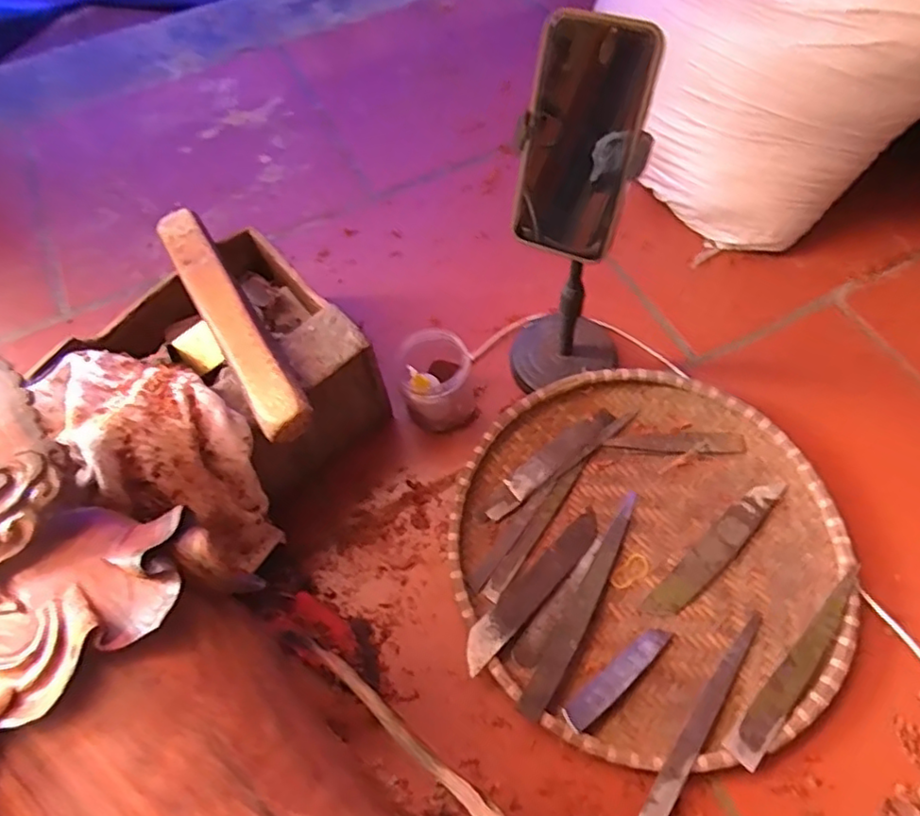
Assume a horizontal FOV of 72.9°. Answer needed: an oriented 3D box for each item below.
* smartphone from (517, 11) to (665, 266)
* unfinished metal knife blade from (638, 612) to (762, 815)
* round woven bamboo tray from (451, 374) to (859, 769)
[{"bbox_3d":[0.085,-0.188,0.444,0.079,0.156,0.010,21,33,16],"label":"smartphone"},{"bbox_3d":[0.195,0.242,0.493,0.018,0.007,0.191,29,59,26],"label":"unfinished metal knife blade"},{"bbox_3d":[0.166,0.123,0.558,0.335,0.035,0.329,-2,60,3],"label":"round woven bamboo tray"}]

